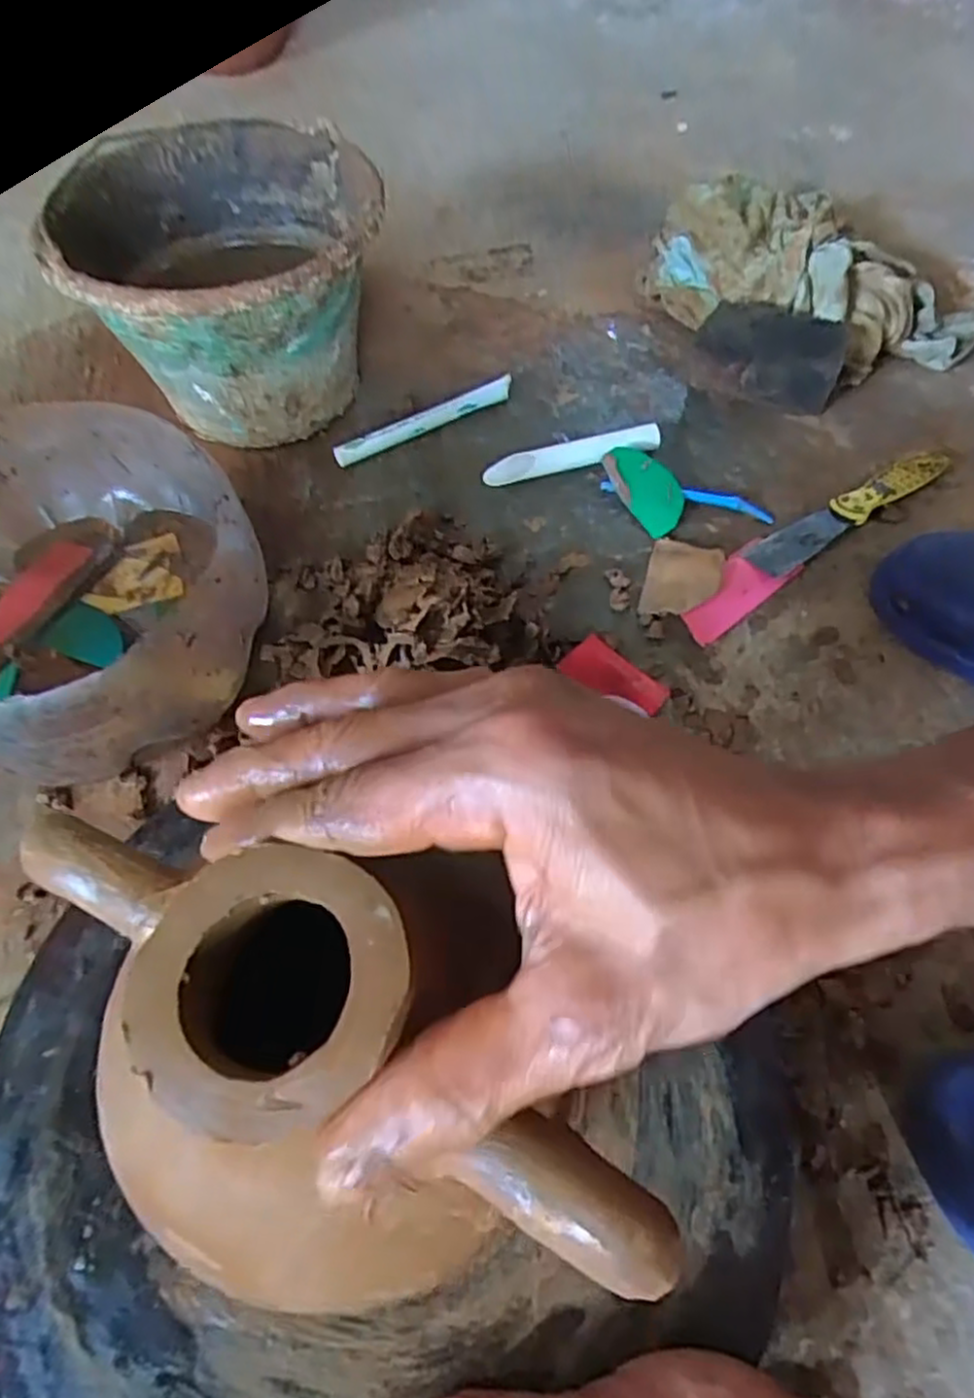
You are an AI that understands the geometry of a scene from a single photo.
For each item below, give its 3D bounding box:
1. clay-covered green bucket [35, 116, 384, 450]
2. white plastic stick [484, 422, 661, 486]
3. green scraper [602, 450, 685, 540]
[{"bbox_3d":[-0.195,-0.346,0.641,0.212,0.168,0.262,-7,59,-1],"label":"clay-covered green bucket"},{"bbox_3d":[0.074,-0.206,0.633,0.151,0.028,0.025,-12,59,-5],"label":"white plastic stick"},{"bbox_3d":[0.131,-0.174,0.609,0.042,0.007,0.080,-33,83,-3],"label":"green scraper"}]

